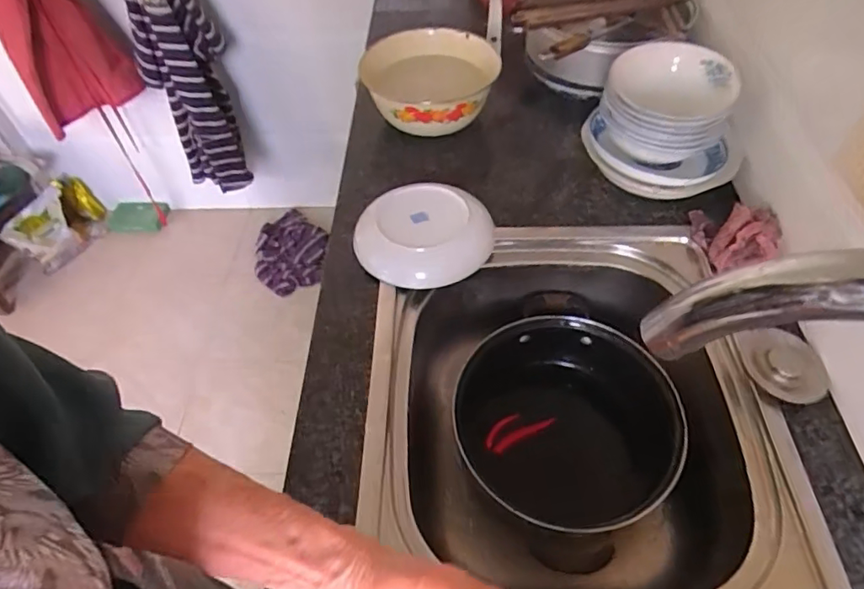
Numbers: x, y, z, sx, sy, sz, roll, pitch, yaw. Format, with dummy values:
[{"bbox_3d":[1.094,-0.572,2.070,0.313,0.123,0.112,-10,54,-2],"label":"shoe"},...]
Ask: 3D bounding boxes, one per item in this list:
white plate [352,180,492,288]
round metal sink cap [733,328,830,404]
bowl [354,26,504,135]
[{"bbox_3d":[-0.010,-0.080,0.674,0.169,0.049,0.148,-1,52,0],"label":"white plate"},{"bbox_3d":[0.357,0.071,0.554,0.066,0.010,0.080,-16,66,24],"label":"round metal sink cap"},{"bbox_3d":[0.007,-0.314,0.826,0.186,0.090,0.200,-1,53,2],"label":"bowl"}]

